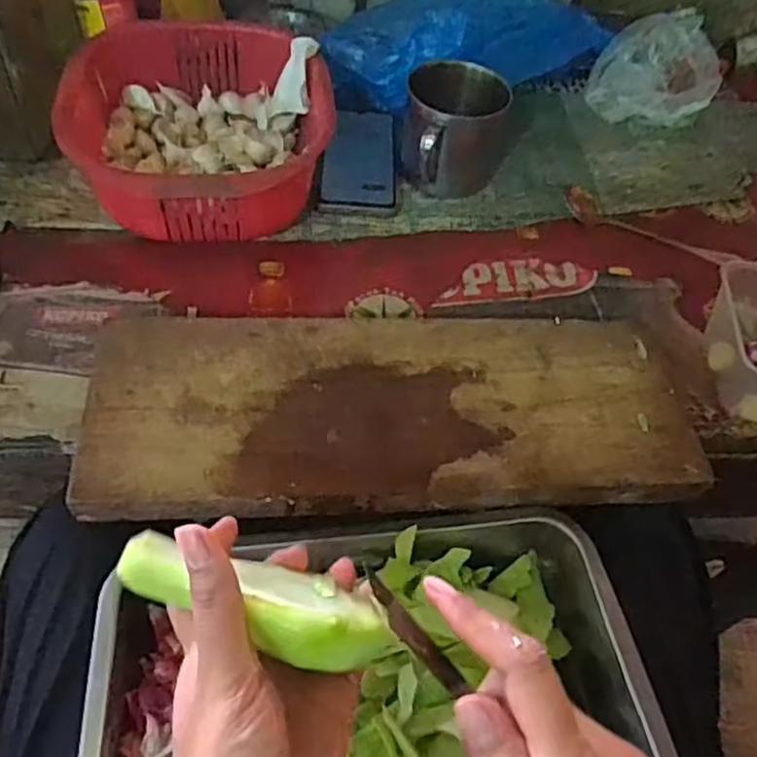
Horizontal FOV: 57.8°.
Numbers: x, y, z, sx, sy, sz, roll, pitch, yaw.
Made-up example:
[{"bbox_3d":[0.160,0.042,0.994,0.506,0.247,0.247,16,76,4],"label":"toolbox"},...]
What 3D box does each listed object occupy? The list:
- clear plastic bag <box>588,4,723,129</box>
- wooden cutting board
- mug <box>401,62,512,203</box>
[{"bbox_3d":[0.320,-0.355,0.789,0.129,0.074,0.148,23,53,11],"label":"clear plastic bag"},{"bbox_3d":[0.011,0.022,0.490,0.407,0.037,0.150,-2,53,-6],"label":"wooden cutting board"},{"bbox_3d":[0.069,-0.226,0.650,0.091,0.096,0.100,14,51,3],"label":"mug"}]

